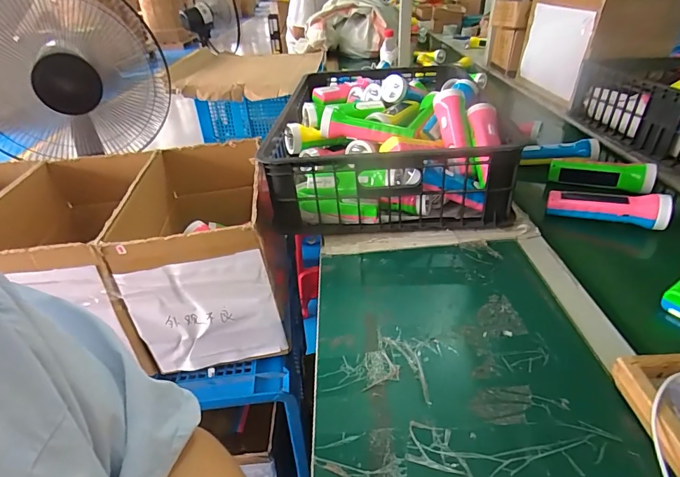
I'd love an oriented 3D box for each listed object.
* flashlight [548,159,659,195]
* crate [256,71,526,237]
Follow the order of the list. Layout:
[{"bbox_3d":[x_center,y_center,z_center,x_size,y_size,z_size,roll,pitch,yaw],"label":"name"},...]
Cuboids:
[{"bbox_3d":[0.477,-0.122,0.728,0.165,0.049,0.053,13,37,22],"label":"flashlight"},{"bbox_3d":[0.084,-0.222,0.819,0.387,0.138,0.551,0,34,5],"label":"crate"}]

